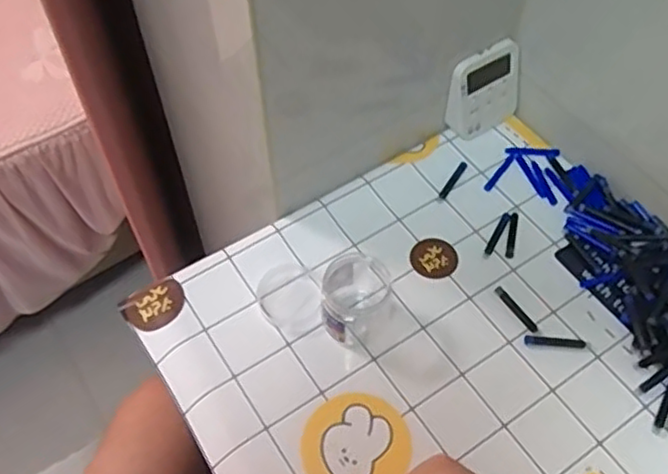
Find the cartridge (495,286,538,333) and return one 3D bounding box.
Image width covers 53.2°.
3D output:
[{"bbox_3d":[0.147,0.058,0.537,0.008,0.004,0.046,-29,60,-18],"label":"cartridge"}]

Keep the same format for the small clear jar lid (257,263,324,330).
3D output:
[{"bbox_3d":[-0.036,0.048,0.546,0.050,0.006,0.056,-20,58,-13],"label":"small clear jar lid"}]

